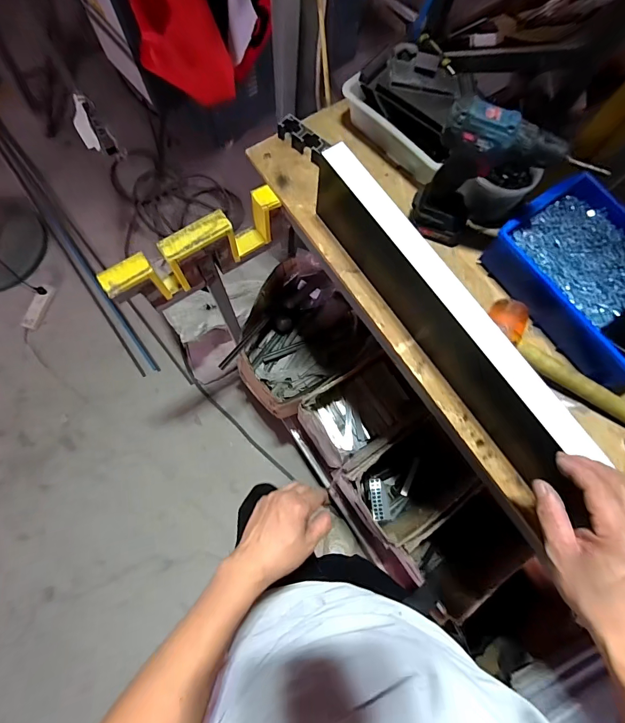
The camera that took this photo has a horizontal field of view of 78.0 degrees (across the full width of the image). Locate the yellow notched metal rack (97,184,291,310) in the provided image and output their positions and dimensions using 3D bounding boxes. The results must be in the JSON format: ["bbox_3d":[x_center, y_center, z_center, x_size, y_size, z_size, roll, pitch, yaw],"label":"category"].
[{"bbox_3d":[-0.205,-0.199,0.706,0.333,0.116,0.051,-32,79,-10],"label":"yellow notched metal rack"}]

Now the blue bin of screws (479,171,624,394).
[{"bbox_3d":[0.447,-0.127,0.598,0.213,0.081,0.307,-36,80,-11],"label":"blue bin of screws"}]

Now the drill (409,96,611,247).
[{"bbox_3d":[0.249,-0.250,0.565,0.180,0.208,0.069,21,76,3],"label":"drill"}]

